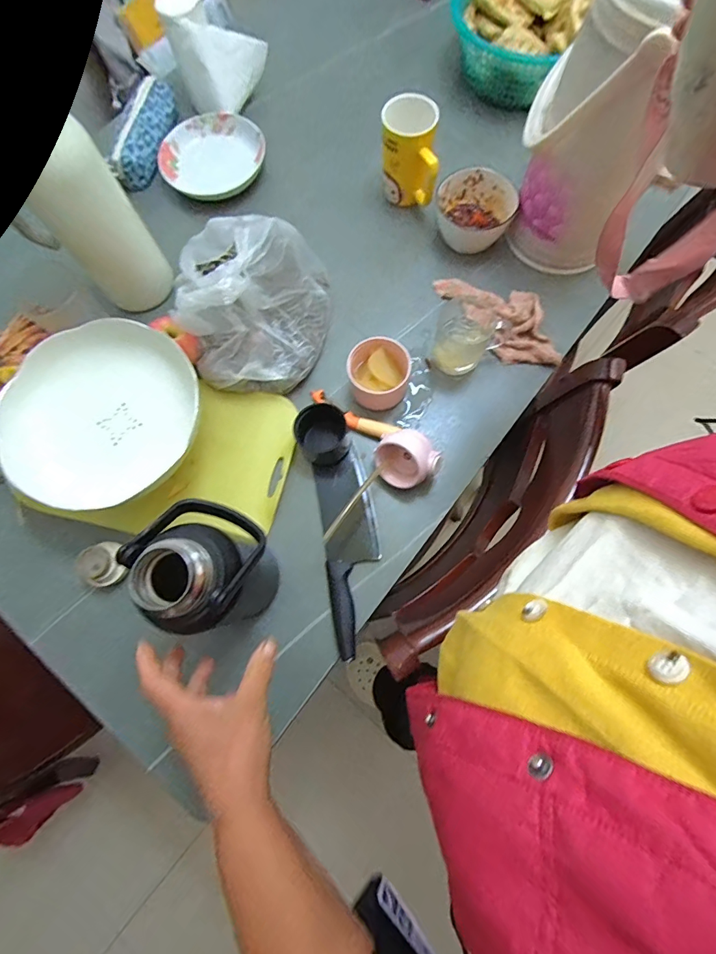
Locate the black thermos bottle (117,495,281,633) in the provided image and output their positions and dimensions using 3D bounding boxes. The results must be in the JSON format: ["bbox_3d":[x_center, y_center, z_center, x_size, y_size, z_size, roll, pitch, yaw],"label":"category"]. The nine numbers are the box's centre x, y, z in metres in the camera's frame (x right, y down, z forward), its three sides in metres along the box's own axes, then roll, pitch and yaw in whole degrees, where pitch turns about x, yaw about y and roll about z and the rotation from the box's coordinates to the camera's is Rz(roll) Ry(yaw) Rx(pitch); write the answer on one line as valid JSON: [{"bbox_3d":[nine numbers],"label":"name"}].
[{"bbox_3d":[-0.146,0.090,0.447,0.099,0.221,0.103,0,75,2],"label":"black thermos bottle"}]

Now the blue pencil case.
[{"bbox_3d":[-0.359,-0.584,0.716,0.057,0.046,0.199,9,75,4],"label":"blue pencil case"}]

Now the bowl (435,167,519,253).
[{"bbox_3d":[0.172,-0.399,0.648,0.110,0.068,0.112,0,75,2],"label":"bowl"}]

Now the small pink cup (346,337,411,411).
[{"bbox_3d":[0.028,-0.142,0.583,0.080,0.058,0.081,0,75,2],"label":"small pink cup"}]

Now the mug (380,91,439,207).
[{"bbox_3d":[0.075,-0.476,0.637,0.082,0.128,0.090,0,75,2],"label":"mug"}]

